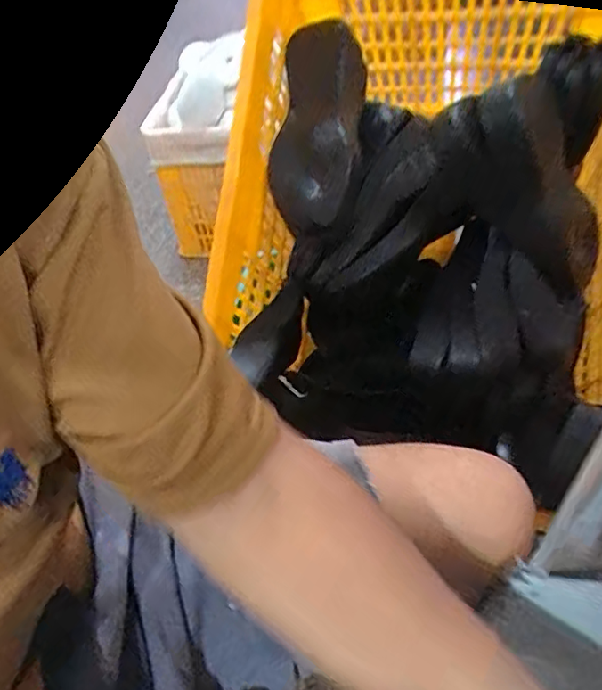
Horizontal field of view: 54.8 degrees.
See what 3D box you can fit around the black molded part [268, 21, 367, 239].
[{"bbox_3d":[0.019,-0.276,0.722,0.109,0.048,0.278,3,82,11],"label":"black molded part"}]

